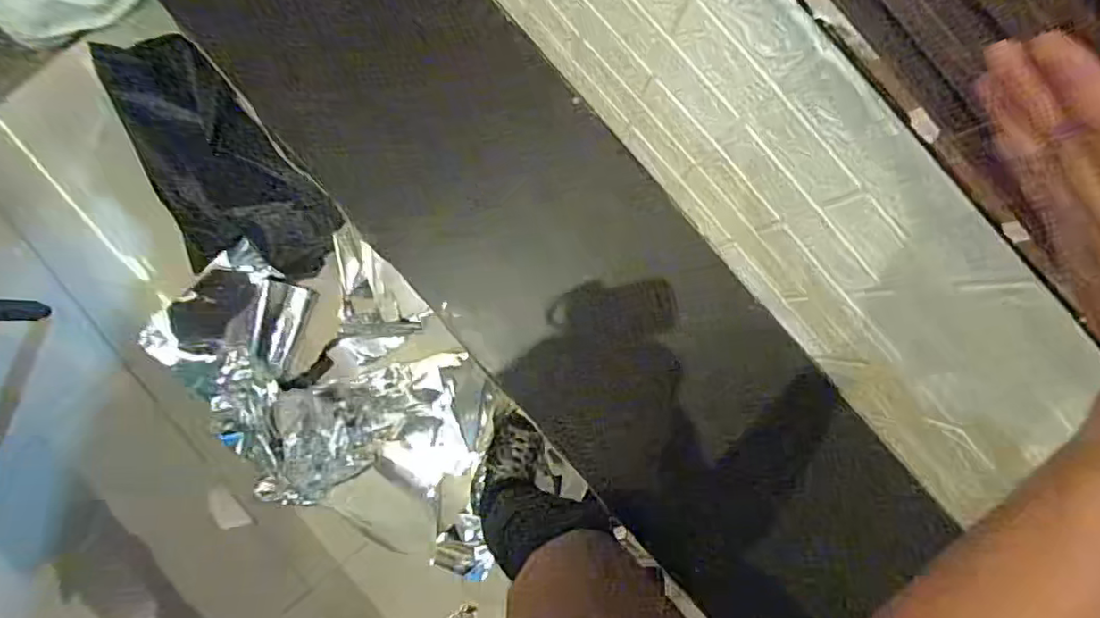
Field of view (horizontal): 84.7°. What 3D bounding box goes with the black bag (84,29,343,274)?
[{"bbox_3d":[-0.649,-0.260,1.207,0.290,0.224,0.486,-41,90,-2],"label":"black bag"}]

